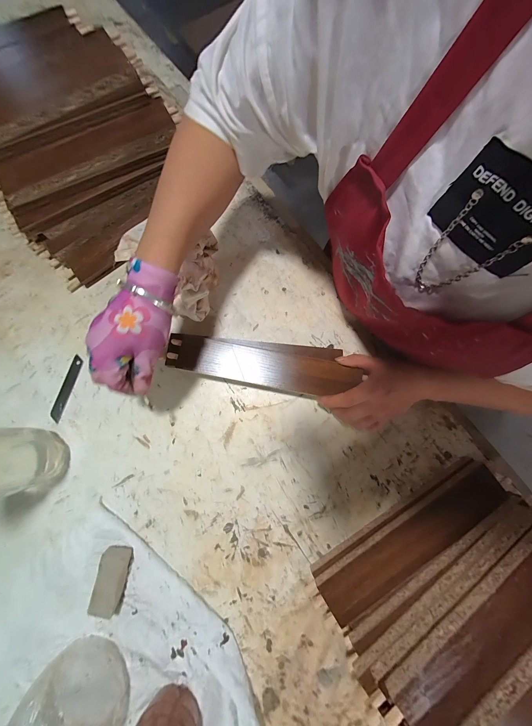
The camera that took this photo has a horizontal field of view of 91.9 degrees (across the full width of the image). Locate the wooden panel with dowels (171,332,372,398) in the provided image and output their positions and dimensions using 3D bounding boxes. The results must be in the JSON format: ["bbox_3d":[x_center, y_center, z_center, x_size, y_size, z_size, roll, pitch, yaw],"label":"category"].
[{"bbox_3d":[-0.008,-0.001,0.364,0.264,0.017,0.069,8,78,2],"label":"wooden panel with dowels"}]

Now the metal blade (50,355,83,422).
[{"bbox_3d":[-0.297,0.037,0.383,0.017,0.004,0.098,14,78,4],"label":"metal blade"}]

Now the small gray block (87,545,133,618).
[{"bbox_3d":[-0.188,0.265,0.315,0.032,0.024,0.066,9,78,3],"label":"small gray block"}]

